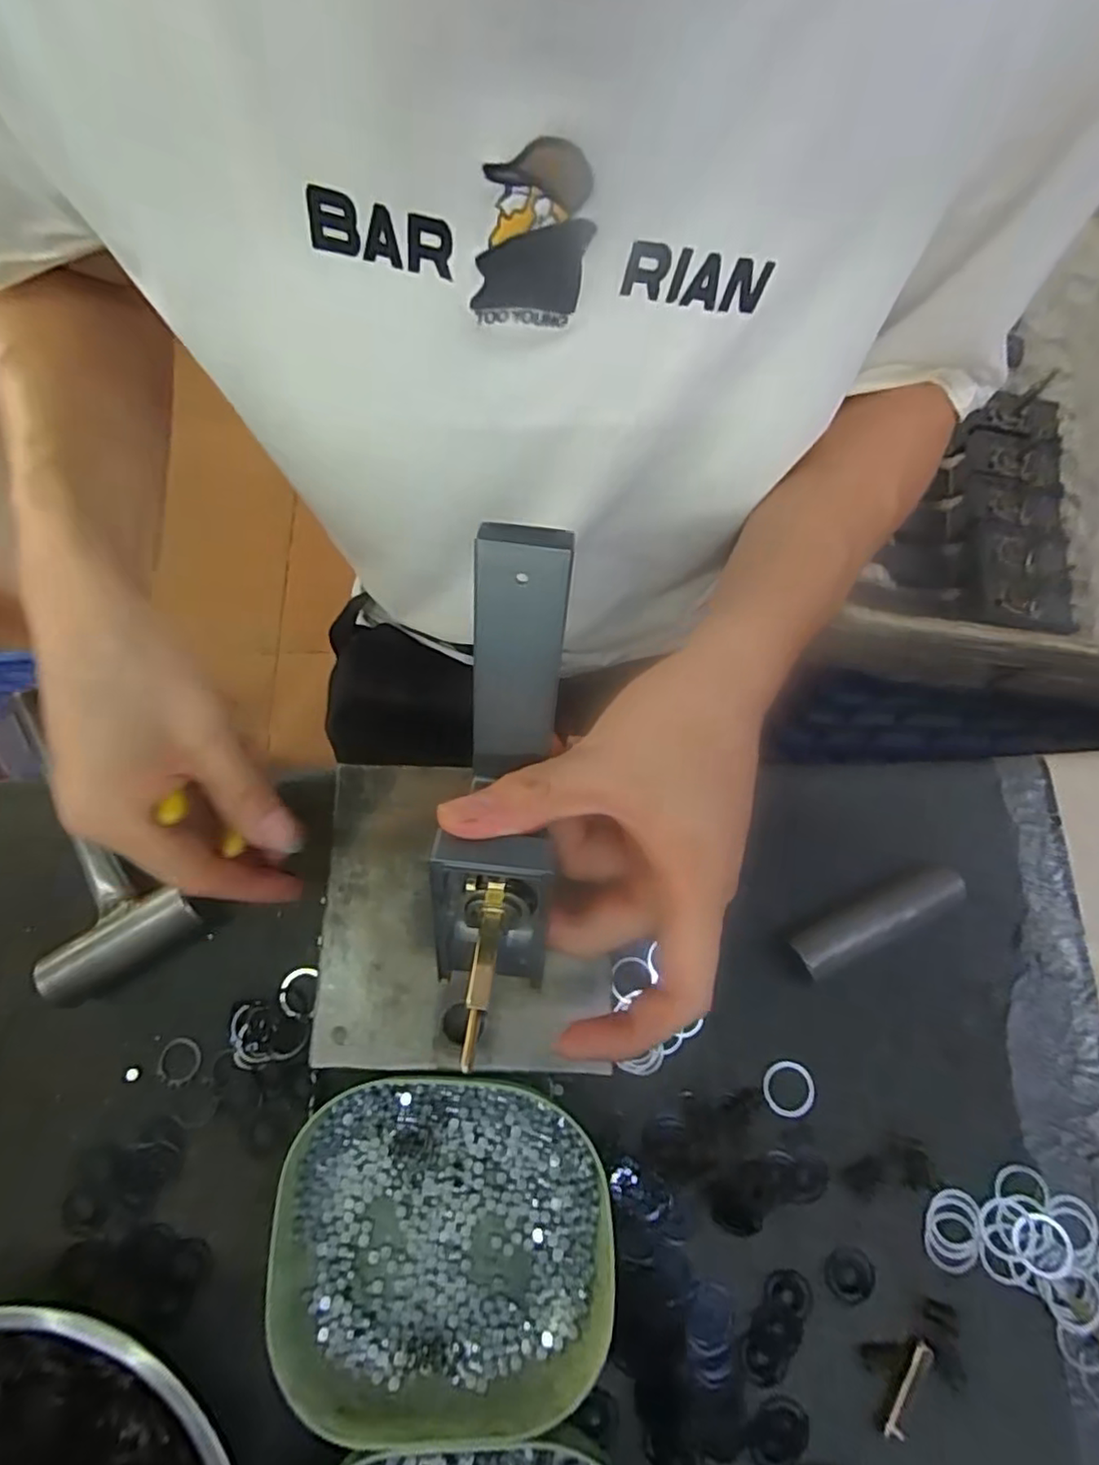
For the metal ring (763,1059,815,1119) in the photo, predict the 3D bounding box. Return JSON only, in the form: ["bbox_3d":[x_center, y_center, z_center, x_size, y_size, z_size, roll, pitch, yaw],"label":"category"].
[{"bbox_3d":[0.121,0.180,0.327,0.026,0.004,0.026,0,76,1],"label":"metal ring"}]

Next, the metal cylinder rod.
[{"bbox_3d":[0.168,0.097,0.335,0.091,0.023,0.025,-26,77,-6],"label":"metal cylinder rod"}]

